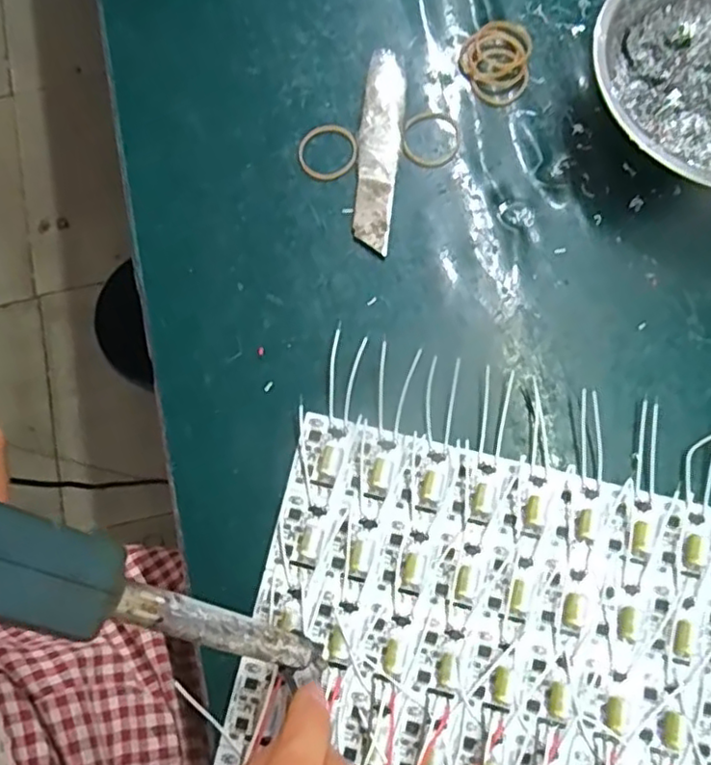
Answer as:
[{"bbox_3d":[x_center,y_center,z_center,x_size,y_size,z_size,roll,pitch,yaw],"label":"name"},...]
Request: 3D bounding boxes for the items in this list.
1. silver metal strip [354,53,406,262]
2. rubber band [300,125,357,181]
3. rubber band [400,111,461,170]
[{"bbox_3d":[0.012,-0.114,0.315,0.019,0.009,0.103,5,77,2],"label":"silver metal strip"},{"bbox_3d":[-0.014,-0.115,0.318,0.029,0.004,0.030,0,76,1],"label":"rubber band"},{"bbox_3d":[0.037,-0.120,0.319,0.031,0.006,0.029,0,76,1],"label":"rubber band"}]

